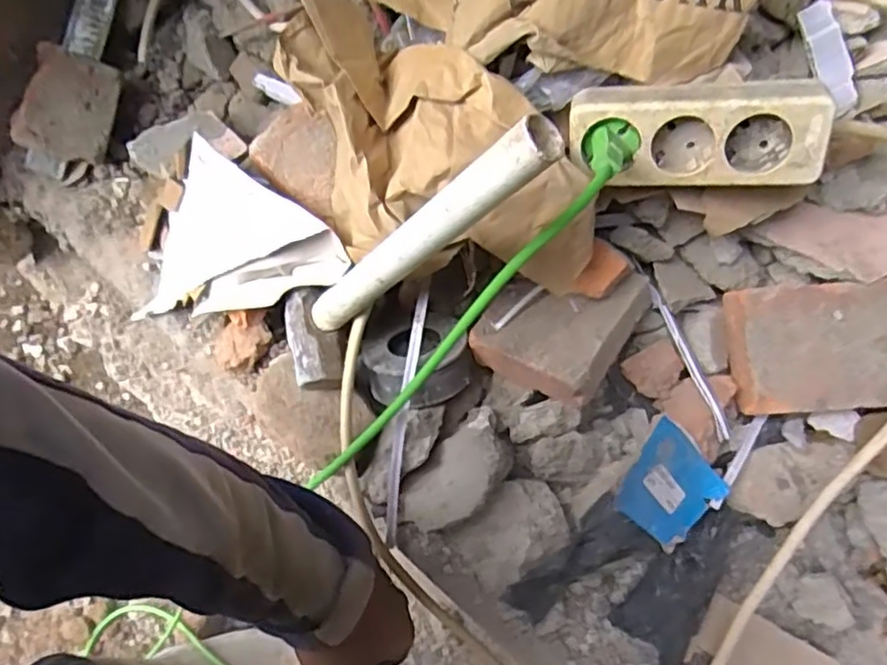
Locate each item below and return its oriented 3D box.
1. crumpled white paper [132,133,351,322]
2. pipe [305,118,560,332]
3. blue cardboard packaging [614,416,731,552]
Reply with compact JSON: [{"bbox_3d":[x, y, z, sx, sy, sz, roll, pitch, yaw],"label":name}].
[{"bbox_3d":[-0.183,-0.083,0.535,0.244,0.041,0.129,-2,106,37],"label":"crumpled white paper"},{"bbox_3d":[-0.021,-0.052,0.412,0.028,0.250,0.023,12,64,-32],"label":"pipe"},{"bbox_3d":[0.172,0.117,0.508,0.086,0.007,0.075,40,82,-21],"label":"blue cardboard packaging"}]

